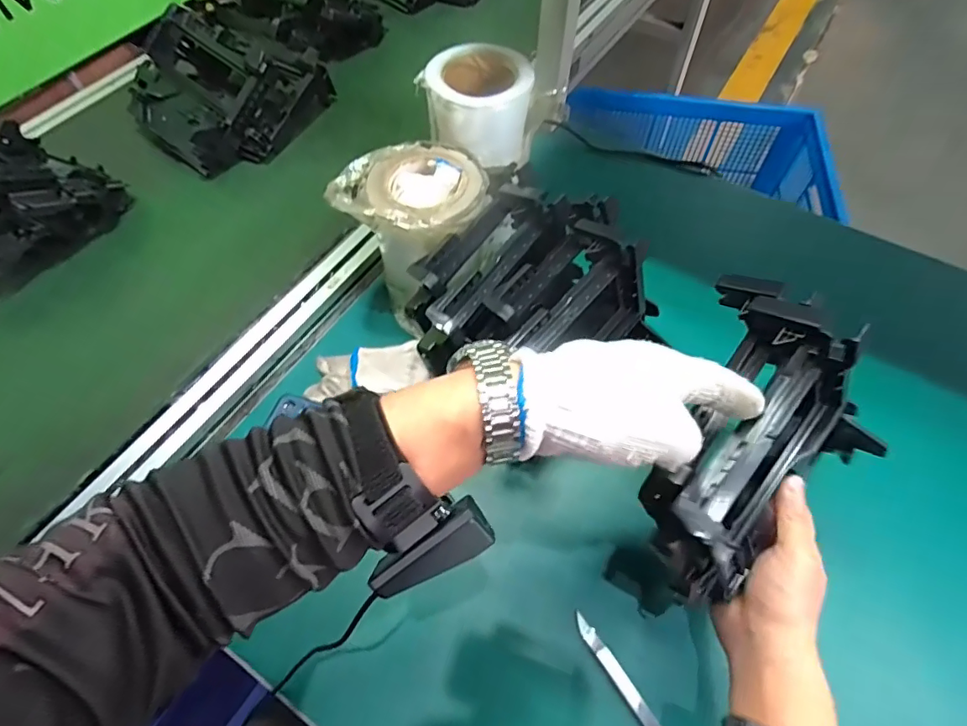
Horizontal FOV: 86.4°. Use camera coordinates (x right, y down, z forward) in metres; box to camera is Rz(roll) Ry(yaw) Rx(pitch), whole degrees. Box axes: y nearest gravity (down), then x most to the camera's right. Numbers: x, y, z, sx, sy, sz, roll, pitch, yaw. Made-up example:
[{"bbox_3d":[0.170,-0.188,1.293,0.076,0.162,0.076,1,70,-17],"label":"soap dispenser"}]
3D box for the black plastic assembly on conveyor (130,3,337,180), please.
[{"bbox_3d":[-0.364,-0.391,0.738,0.223,0.128,0.241,27,64,20],"label":"black plastic assembly on conveyor"}]

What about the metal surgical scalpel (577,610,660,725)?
[{"bbox_3d":[0.122,0.273,0.420,0.014,0.012,0.142,-32,61,-14],"label":"metal surgical scalpel"}]

